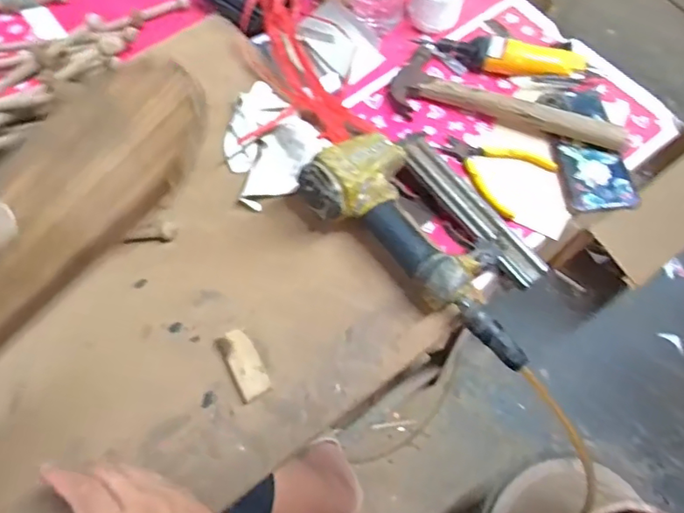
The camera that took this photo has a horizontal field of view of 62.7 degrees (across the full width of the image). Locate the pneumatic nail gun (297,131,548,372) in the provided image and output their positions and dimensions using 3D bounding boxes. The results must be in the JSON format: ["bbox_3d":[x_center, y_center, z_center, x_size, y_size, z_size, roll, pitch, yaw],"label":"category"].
[{"bbox_3d":[0.102,-0.034,0.580,0.281,0.069,0.154,36,70,14],"label":"pneumatic nail gun"}]

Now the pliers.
[{"bbox_3d":[0.175,-0.106,0.656,0.117,0.018,0.095,41,72,15],"label":"pliers"}]

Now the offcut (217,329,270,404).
[{"bbox_3d":[-0.095,0.105,0.544,0.030,0.009,0.069,-25,69,-12],"label":"offcut"}]

